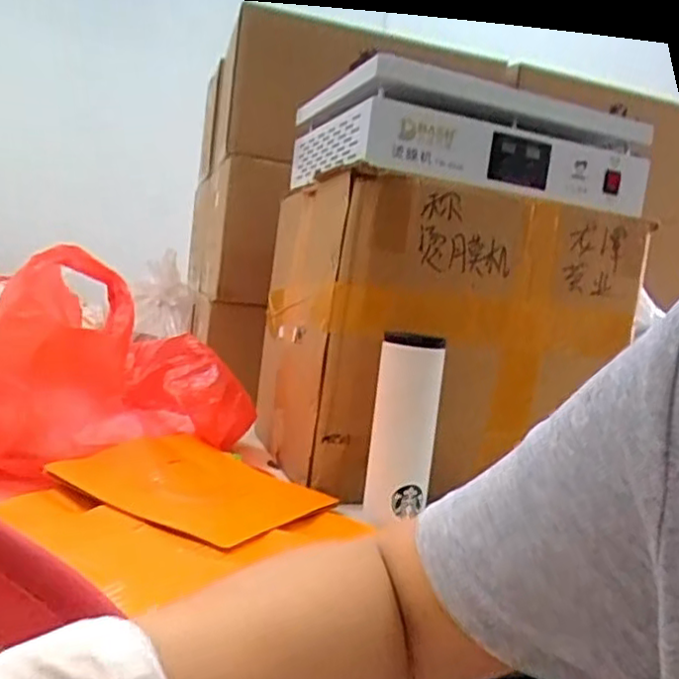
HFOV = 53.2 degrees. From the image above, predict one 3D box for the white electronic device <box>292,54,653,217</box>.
[{"bbox_3d":[0.181,-0.264,0.968,0.421,0.125,0.287,5,6,-19],"label":"white electronic device"}]

